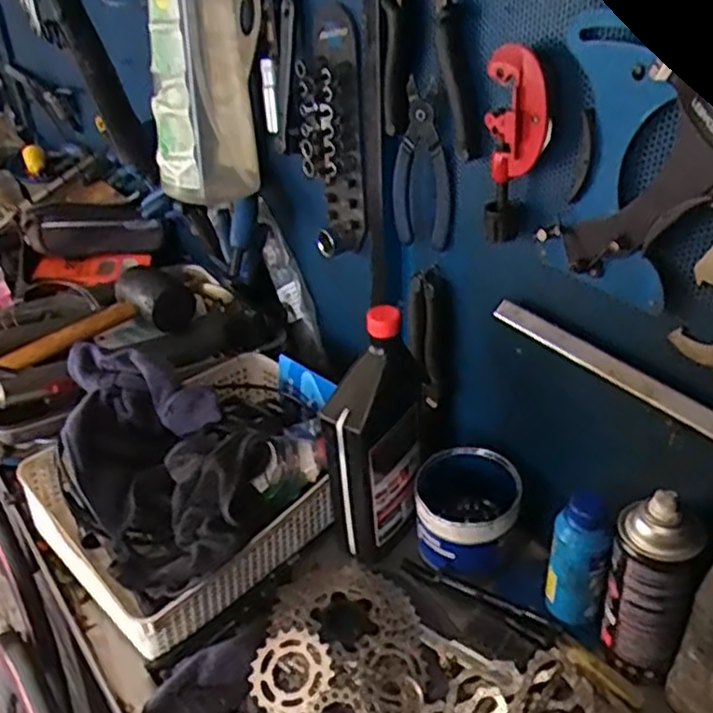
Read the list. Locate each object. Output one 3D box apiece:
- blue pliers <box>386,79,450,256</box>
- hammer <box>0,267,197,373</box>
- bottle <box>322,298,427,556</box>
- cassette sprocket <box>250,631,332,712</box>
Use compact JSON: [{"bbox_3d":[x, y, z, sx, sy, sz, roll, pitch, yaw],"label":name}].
[{"bbox_3d":[0.059,-0.175,0.697,0.066,0.158,0.009,17,42,26],"label":"blue pliers"},{"bbox_3d":[-0.358,-0.015,0.891,0.332,0.081,0.106,-30,42,-34],"label":"hammer"},{"bbox_3d":[0.018,0.077,0.713,0.061,0.236,0.100,17,39,27],"label":"bottle"},{"bbox_3d":[-0.058,0.278,0.649,0.069,0.004,0.069,-4,51,5],"label":"cassette sprocket"}]

